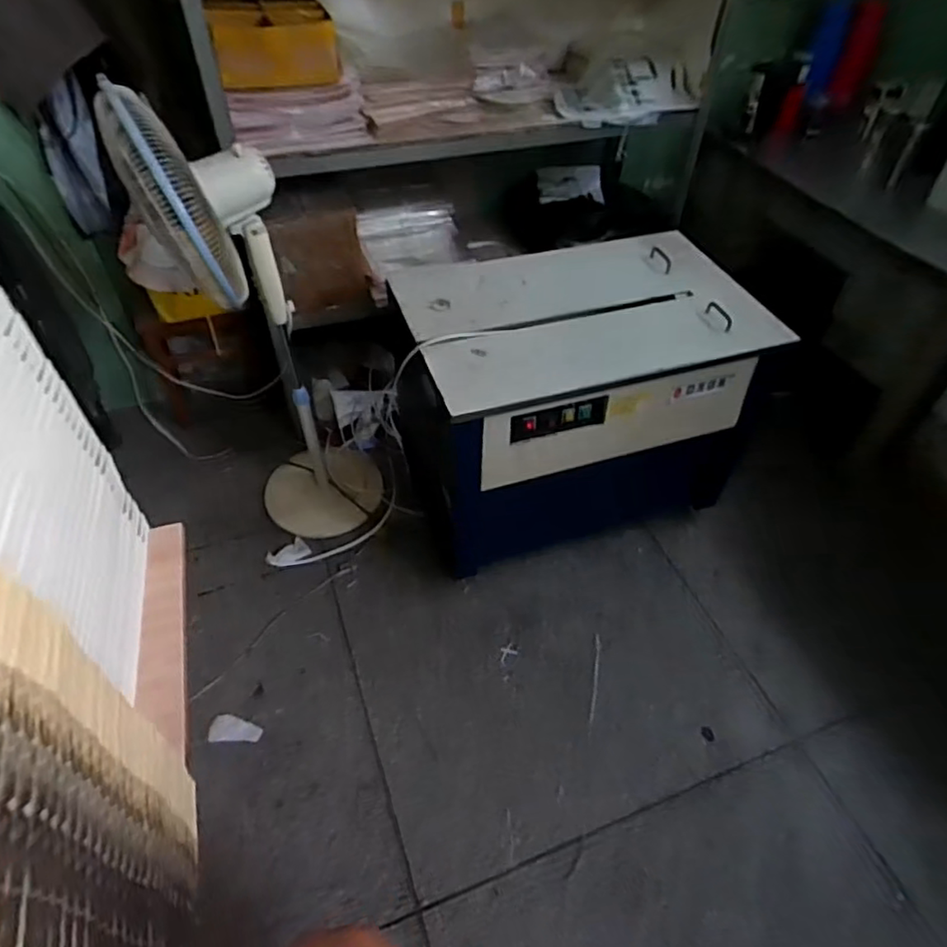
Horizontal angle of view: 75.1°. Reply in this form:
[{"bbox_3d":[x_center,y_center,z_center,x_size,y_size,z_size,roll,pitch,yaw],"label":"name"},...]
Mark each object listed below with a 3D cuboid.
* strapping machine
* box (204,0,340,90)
[{"bbox_3d":[0.259,-0.209,1.790,0.879,0.686,0.559,-13,50,-13],"label":"strapping machine"},{"bbox_3d":[-0.480,-1.038,1.463,0.271,0.145,0.265,-15,50,-15],"label":"box"}]

